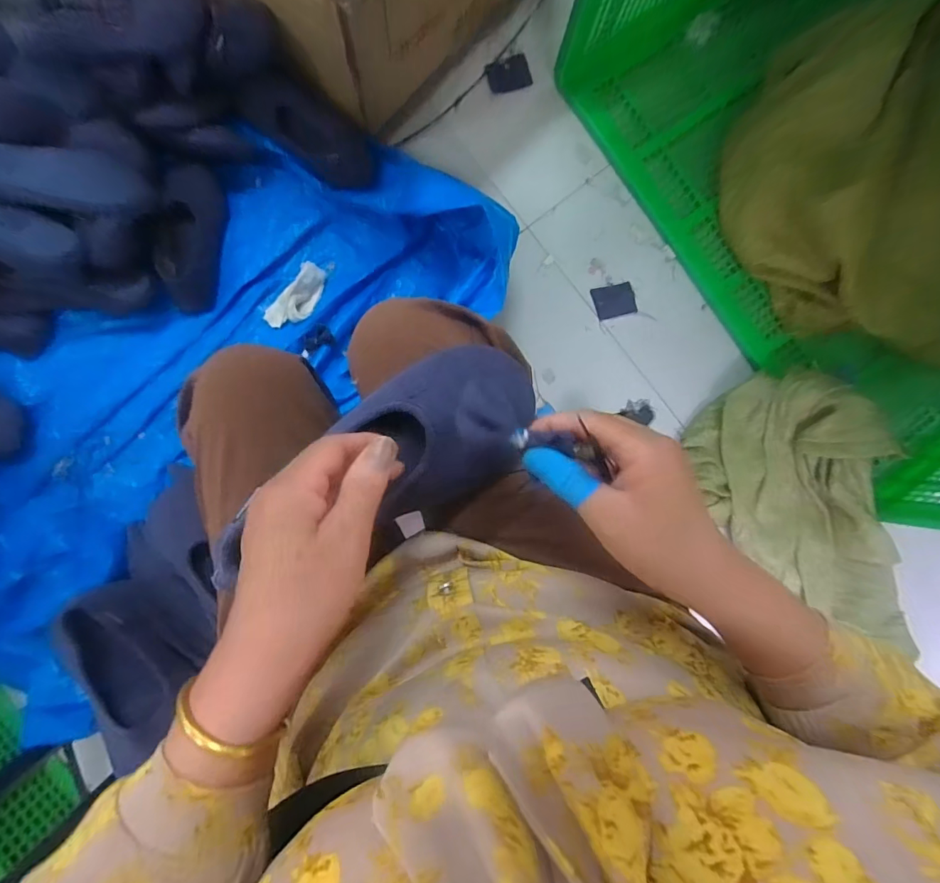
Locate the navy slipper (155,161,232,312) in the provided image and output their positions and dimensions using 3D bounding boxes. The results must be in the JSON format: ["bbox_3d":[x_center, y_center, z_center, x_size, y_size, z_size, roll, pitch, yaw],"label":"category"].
[{"bbox_3d":[-0.477,-0.347,0.785,0.087,0.063,0.240,4,88,-4],"label":"navy slipper"}]

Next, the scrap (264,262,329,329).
[{"bbox_3d":[-0.302,-0.251,0.808,0.057,0.038,0.131,45,98,-2],"label":"scrap"}]

